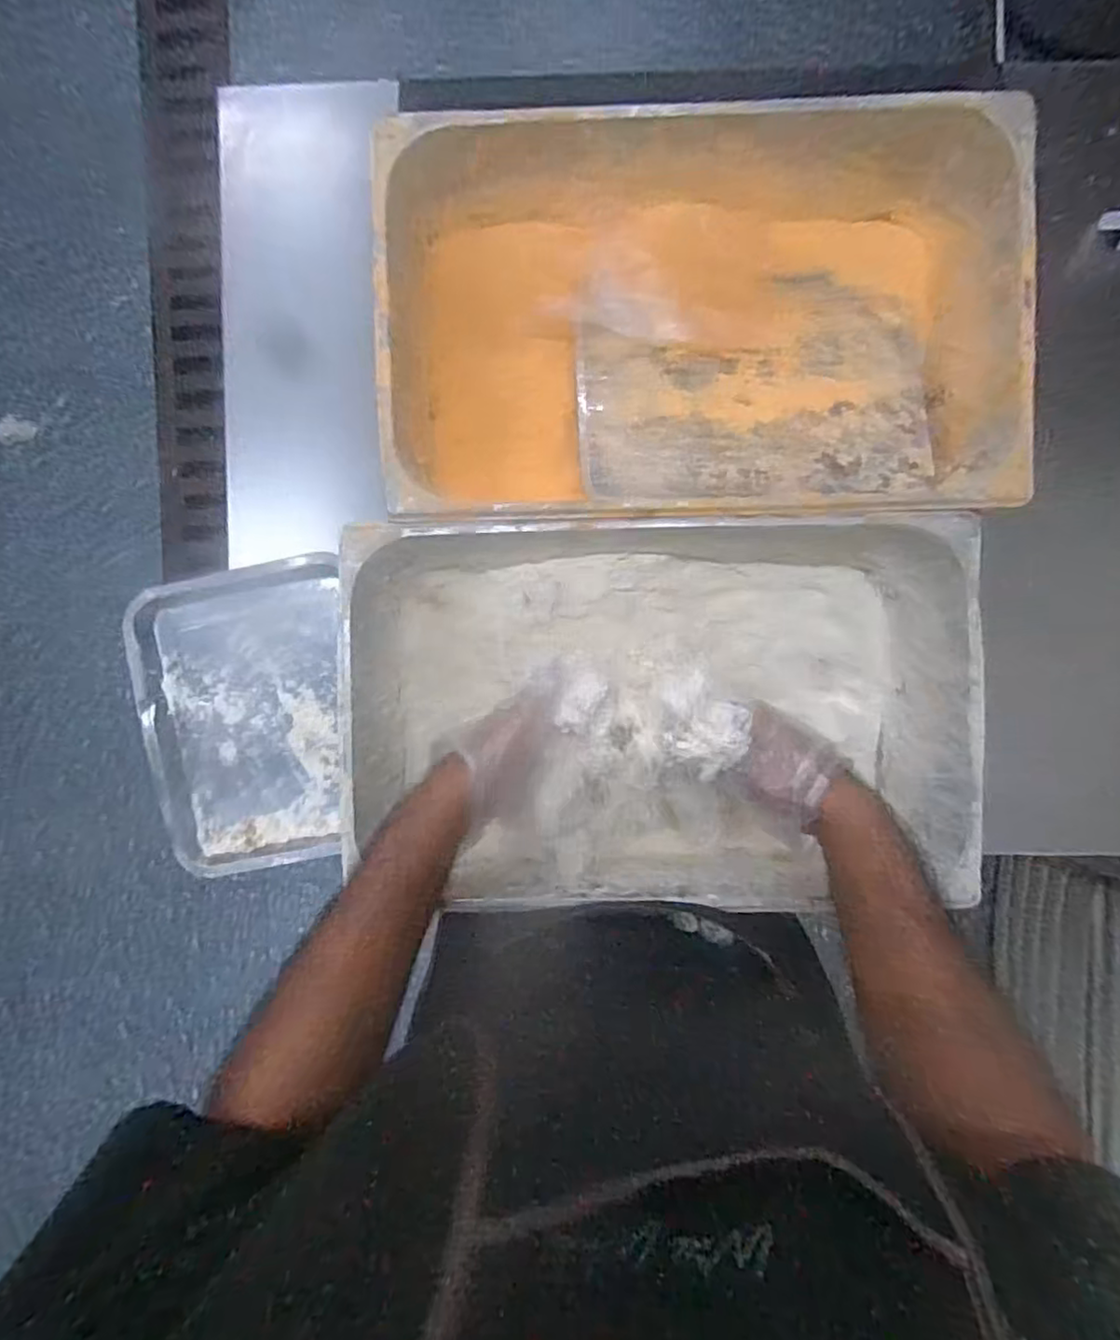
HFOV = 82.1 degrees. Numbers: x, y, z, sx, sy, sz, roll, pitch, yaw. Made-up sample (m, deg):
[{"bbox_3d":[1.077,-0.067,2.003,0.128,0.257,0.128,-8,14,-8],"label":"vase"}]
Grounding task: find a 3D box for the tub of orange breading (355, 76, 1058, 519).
[{"bbox_3d":[0.117,-0.303,0.593,0.526,0.158,0.354,0,92,1],"label":"tub of orange breading"}]

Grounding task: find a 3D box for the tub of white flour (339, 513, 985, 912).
[{"bbox_3d":[0.082,0.032,0.601,0.516,0.179,0.311,-1,92,1],"label":"tub of white flour"}]

